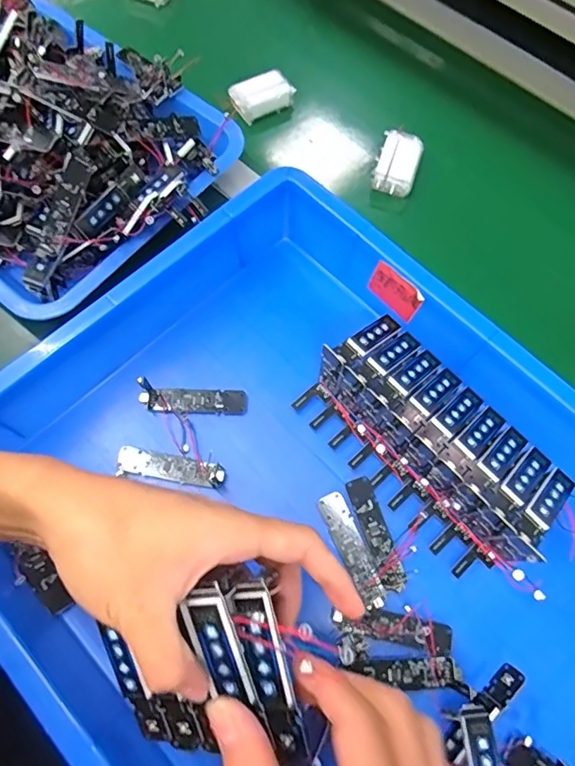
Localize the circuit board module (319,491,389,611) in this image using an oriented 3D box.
[{"bbox_3d":[0.046,0.117,0.356,0.020,0.009,0.079,-23,71,-11],"label":"circuit board module"}]

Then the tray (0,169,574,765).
[{"bbox_3d":[0.060,0.138,0.332,0.369,0.094,0.554,-38,74,-15],"label":"tray"}]

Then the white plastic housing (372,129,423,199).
[{"bbox_3d":[0.108,-0.216,0.492,0.040,0.019,0.063,17,69,5],"label":"white plastic housing"}]

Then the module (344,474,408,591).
[{"bbox_3d":[0.063,0.107,0.359,0.020,0.004,0.078,-16,70,-8],"label":"module"}]

